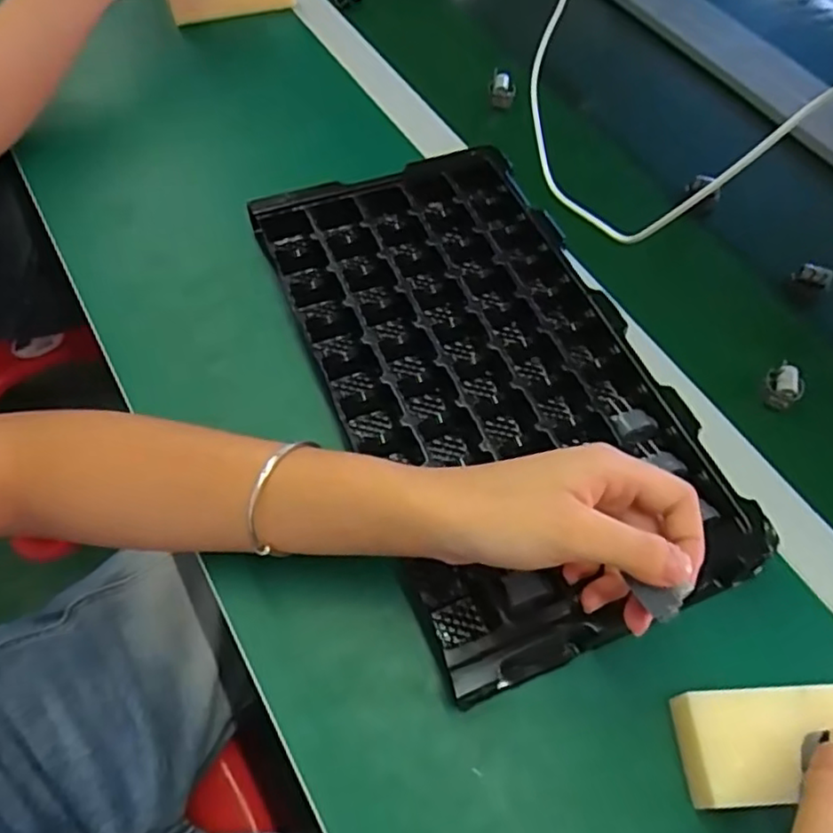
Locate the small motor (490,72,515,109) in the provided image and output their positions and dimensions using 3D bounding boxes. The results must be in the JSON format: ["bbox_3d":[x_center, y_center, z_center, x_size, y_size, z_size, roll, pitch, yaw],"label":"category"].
[{"bbox_3d":[0.080,-0.303,0.611,0.023,0.026,0.022,10,59,1],"label":"small motor"}]

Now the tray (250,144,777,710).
[{"bbox_3d":[0.042,-0.033,0.429,0.197,0.031,0.358,-19,62,-15],"label":"tray"}]

